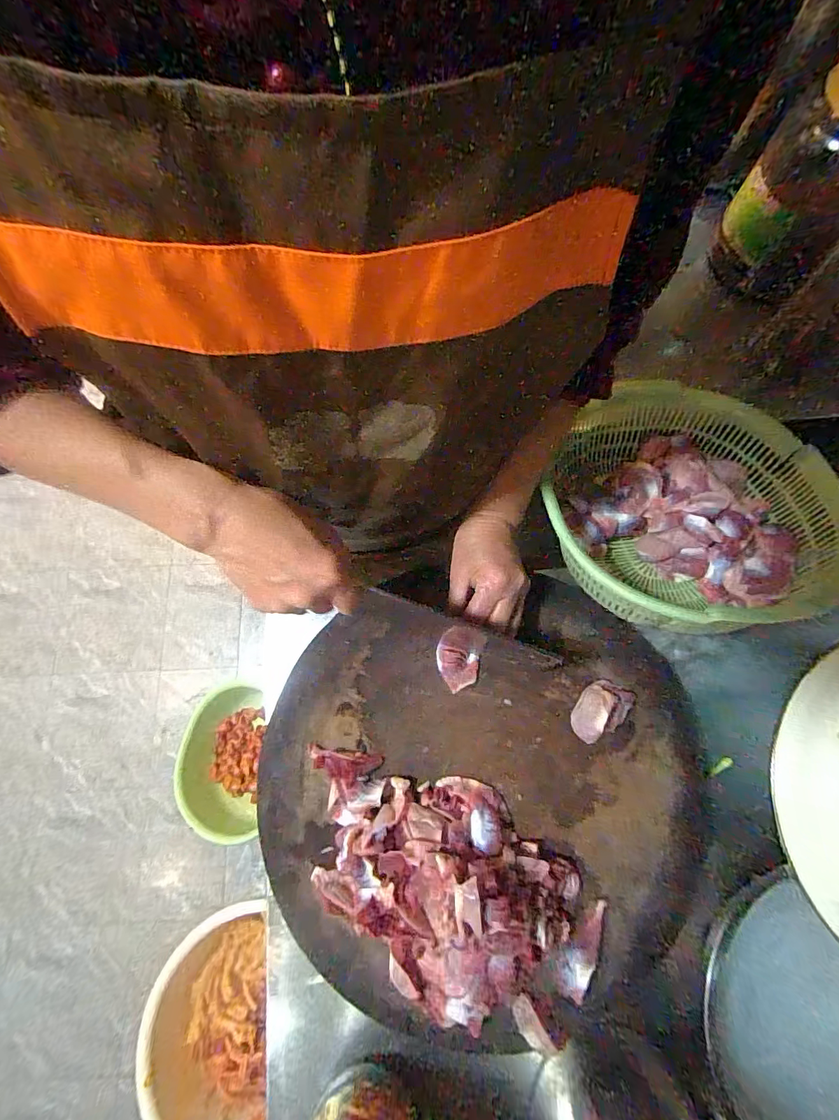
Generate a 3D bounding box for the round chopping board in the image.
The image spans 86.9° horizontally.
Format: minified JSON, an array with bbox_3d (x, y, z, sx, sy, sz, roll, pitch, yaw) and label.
[{"bbox_3d":[0.052,0.184,0.392,0.373,0.031,0.341,7,75,2],"label":"round chopping board"}]

